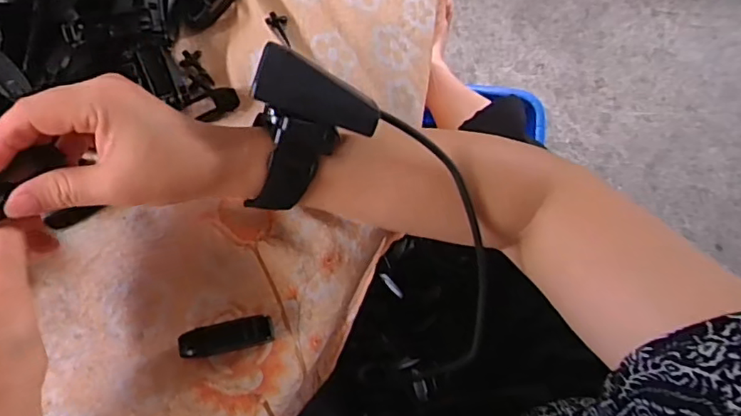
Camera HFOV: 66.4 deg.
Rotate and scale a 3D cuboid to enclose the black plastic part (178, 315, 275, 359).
[{"bbox_3d":[-0.089,0.081,0.355,0.057,0.015,0.018,-13,75,-3],"label":"black plastic part"}]

